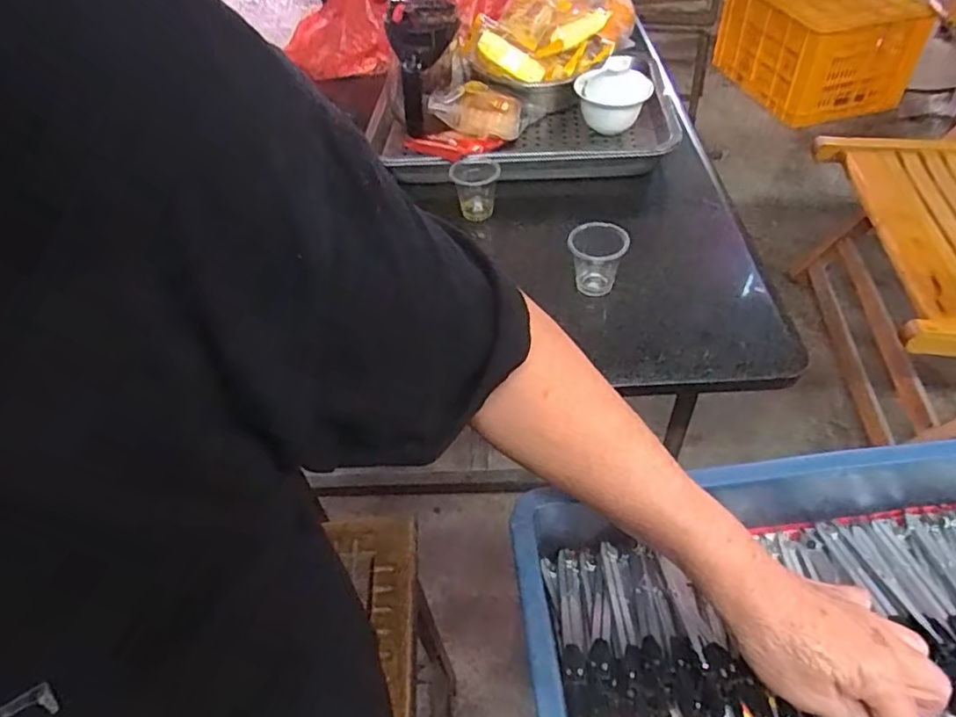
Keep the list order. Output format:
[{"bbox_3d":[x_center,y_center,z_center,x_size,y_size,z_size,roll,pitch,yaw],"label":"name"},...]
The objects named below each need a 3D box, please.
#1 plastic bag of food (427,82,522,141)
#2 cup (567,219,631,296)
[{"bbox_3d":[0.000,-0.280,0.689,0.096,0.038,0.056,26,56,26],"label":"plastic bag of food"},{"bbox_3d":[0.109,-0.089,0.559,0.051,0.055,0.046,9,50,14],"label":"cup"}]

